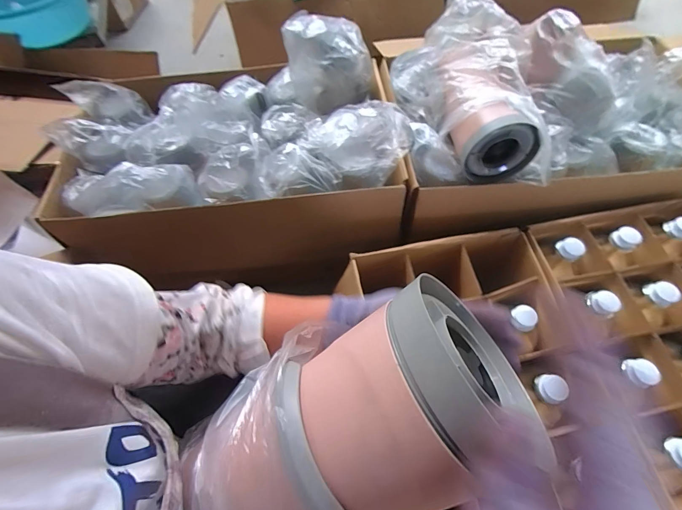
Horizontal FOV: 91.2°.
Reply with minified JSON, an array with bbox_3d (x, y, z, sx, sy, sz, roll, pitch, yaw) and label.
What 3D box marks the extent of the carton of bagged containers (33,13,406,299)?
[{"bbox_3d":[-0.229,-0.242,0.800,0.724,0.340,0.436,-7,60,-1],"label":"carton of bagged containers"}]

